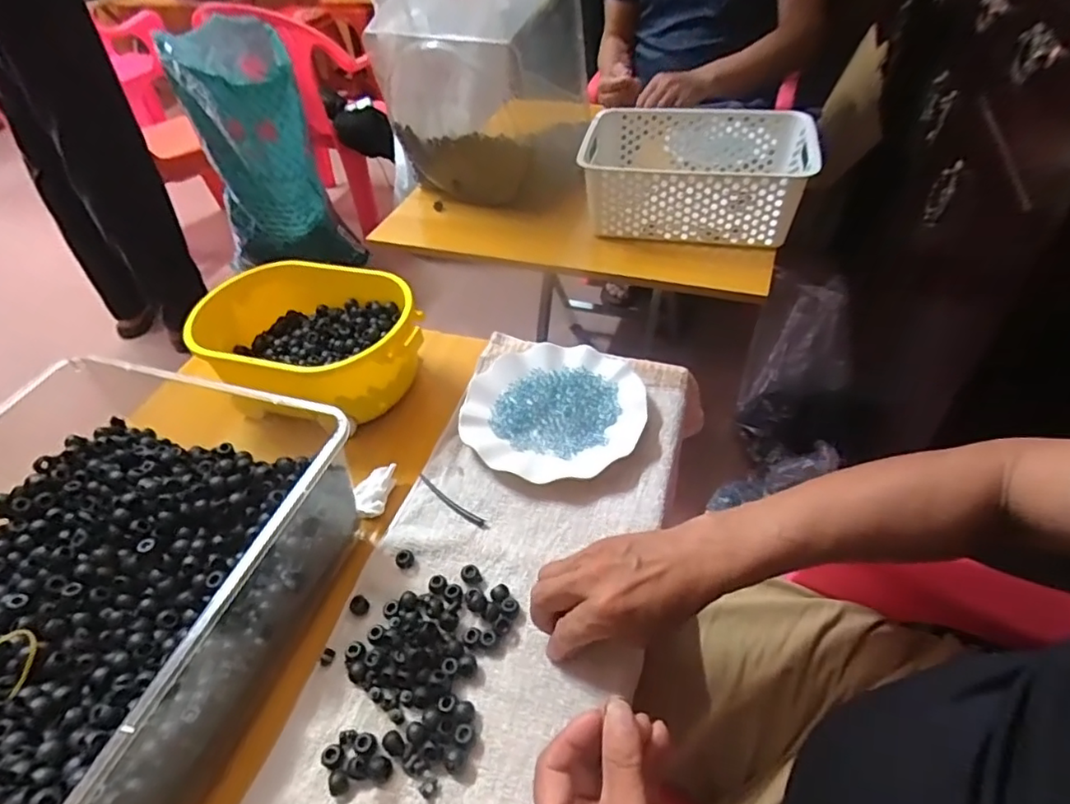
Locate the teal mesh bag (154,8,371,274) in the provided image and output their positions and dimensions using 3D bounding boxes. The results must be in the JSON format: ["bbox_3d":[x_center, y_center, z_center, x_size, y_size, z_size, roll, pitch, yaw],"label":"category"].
[{"bbox_3d":[-0.693,-0.622,1.536,0.300,0.573,0.360,-37,53,-27],"label":"teal mesh bag"}]

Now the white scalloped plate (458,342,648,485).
[{"bbox_3d":[0.019,0.003,0.619,0.186,0.017,0.177,-3,46,3],"label":"white scalloped plate"}]

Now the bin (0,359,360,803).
[{"bbox_3d":[-0.308,0.134,0.444,0.279,0.132,0.292,12,48,17],"label":"bin"}]

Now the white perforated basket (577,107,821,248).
[{"bbox_3d":[0.234,-0.334,0.868,0.304,0.115,0.229,6,47,11],"label":"white perforated basket"}]

